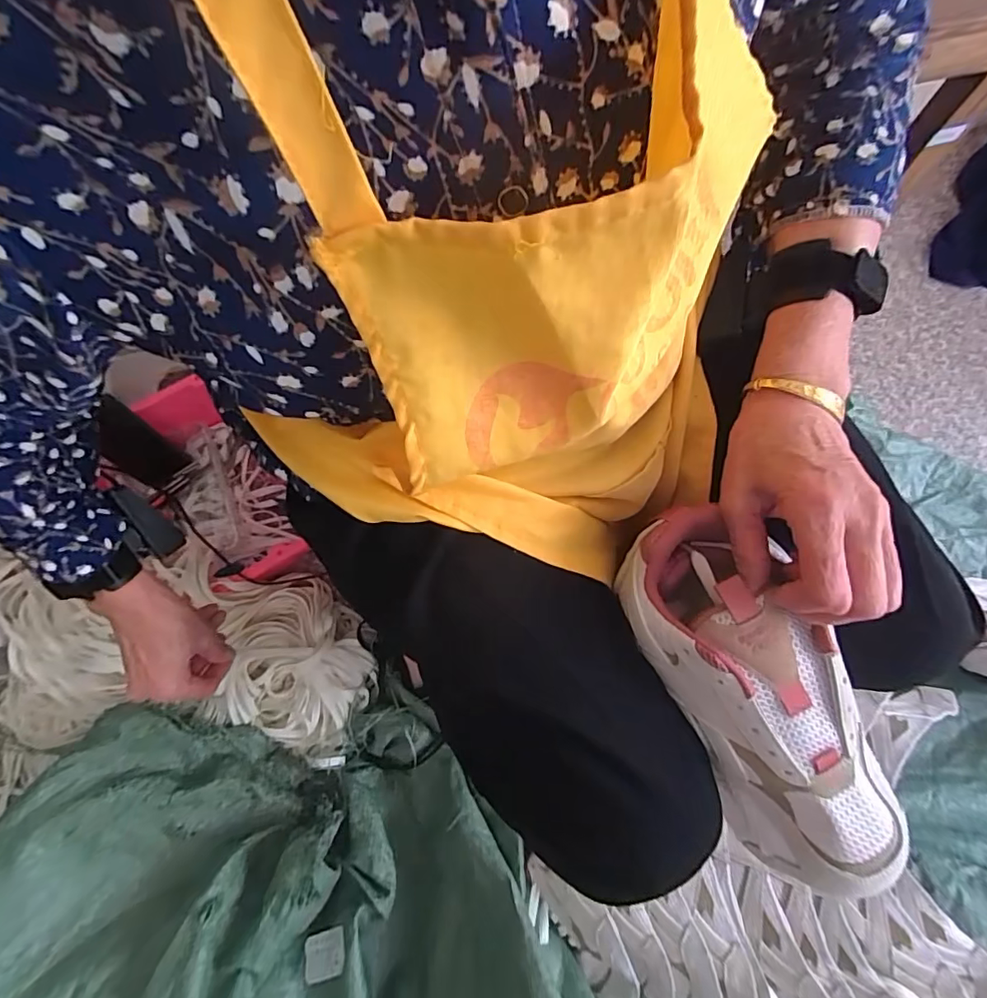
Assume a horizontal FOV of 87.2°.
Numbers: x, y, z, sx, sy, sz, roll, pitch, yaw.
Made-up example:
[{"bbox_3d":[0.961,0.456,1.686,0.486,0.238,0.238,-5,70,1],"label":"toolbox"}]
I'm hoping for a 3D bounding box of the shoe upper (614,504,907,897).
[{"bbox_3d":[0.153,0.116,0.310,0.081,0.066,0.223,-27,85,-7],"label":"shoe upper"}]

